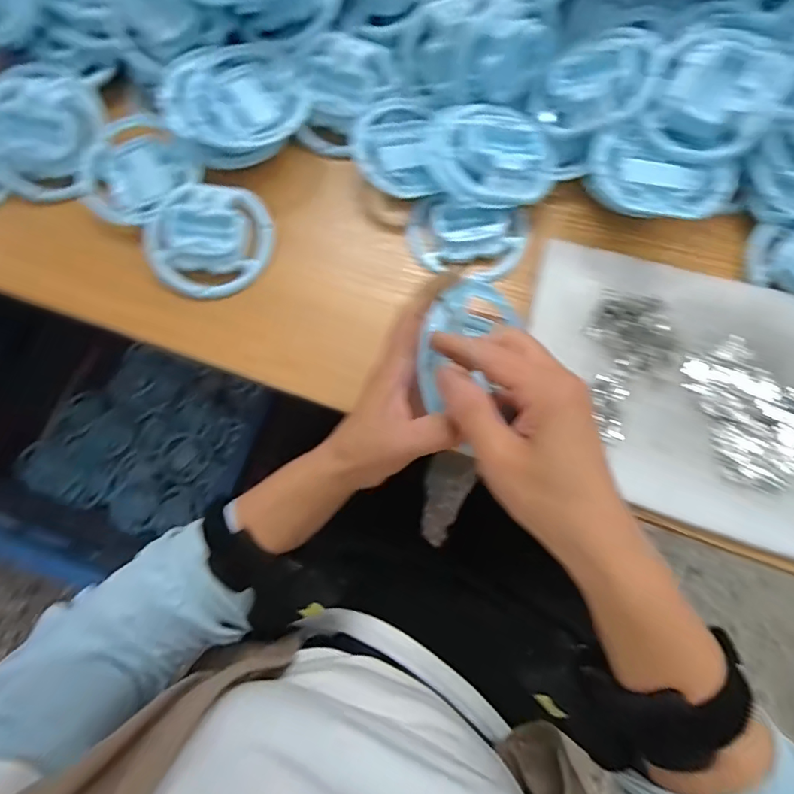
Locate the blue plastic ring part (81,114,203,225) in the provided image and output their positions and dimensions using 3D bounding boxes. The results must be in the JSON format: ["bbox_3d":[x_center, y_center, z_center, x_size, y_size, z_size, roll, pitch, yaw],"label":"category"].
[{"bbox_3d":[-0.243,-0.209,0.447,0.101,0.016,0.098,0,75,1],"label":"blue plastic ring part"}]

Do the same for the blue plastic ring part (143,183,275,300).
[{"bbox_3d":[-0.167,-0.139,0.426,0.109,0.039,0.093,-1,75,0],"label":"blue plastic ring part"}]

